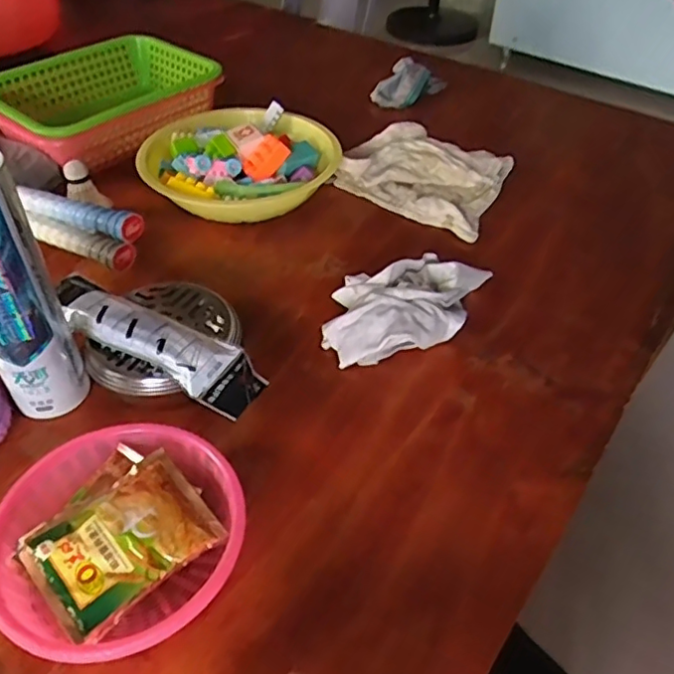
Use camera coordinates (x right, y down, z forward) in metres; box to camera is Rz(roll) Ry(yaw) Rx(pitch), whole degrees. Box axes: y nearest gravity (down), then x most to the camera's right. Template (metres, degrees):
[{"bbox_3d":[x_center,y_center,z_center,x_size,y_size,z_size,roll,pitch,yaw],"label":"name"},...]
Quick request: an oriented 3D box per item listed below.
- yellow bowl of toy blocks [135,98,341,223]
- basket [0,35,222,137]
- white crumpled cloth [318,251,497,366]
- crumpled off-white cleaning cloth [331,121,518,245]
[{"bbox_3d":[-0.125,-0.225,0.787,0.246,0.070,0.219,-20,49,-20],"label":"yellow bowl of toy blocks"},{"bbox_3d":[-0.346,-0.350,0.894,0.185,0.082,0.288,36,54,29],"label":"basket"},{"bbox_3d":[0.081,-0.036,0.628,0.203,0.047,0.105,-21,49,-20],"label":"white crumpled cloth"},{"bbox_3d":[0.116,-0.231,0.821,0.210,0.031,0.190,20,48,18],"label":"crumpled off-white cleaning cloth"}]

